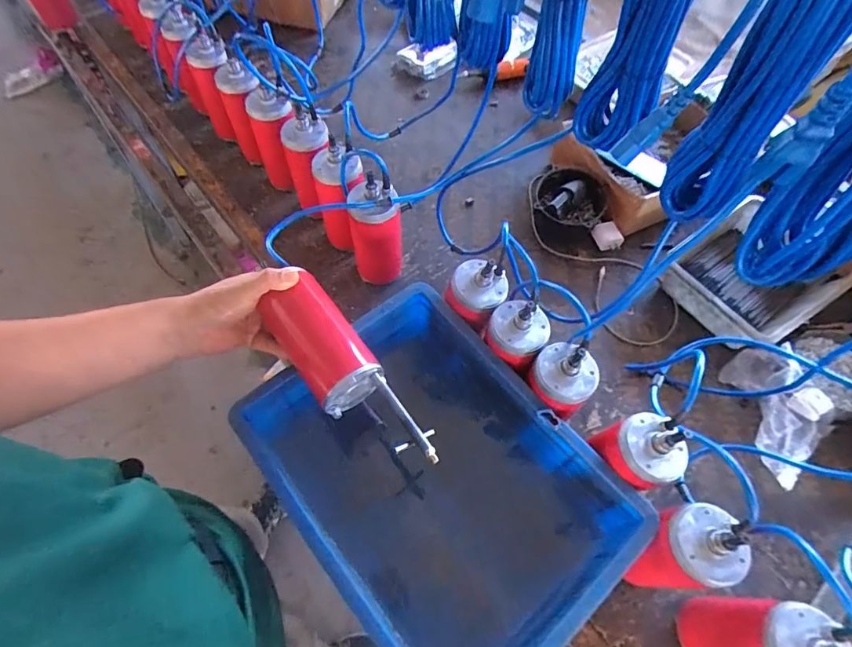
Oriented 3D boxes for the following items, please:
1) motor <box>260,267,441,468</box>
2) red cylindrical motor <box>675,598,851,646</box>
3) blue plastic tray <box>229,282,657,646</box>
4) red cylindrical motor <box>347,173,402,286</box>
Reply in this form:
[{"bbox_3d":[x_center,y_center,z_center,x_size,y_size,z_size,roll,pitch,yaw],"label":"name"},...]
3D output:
[{"bbox_3d":[-0.089,0.051,0.499,0.077,0.079,0.238,-37,64,-21],"label":"motor"},{"bbox_3d":[0.331,0.328,0.476,0.091,0.192,0.084,1,60,-2],"label":"red cylindrical motor"},{"bbox_3d":[0.008,0.198,0.579,0.291,0.186,0.395,-35,67,-20],"label":"blue plastic tray"},{"bbox_3d":[-0.077,-0.132,0.735,0.077,0.196,0.065,2,60,-1],"label":"red cylindrical motor"}]

